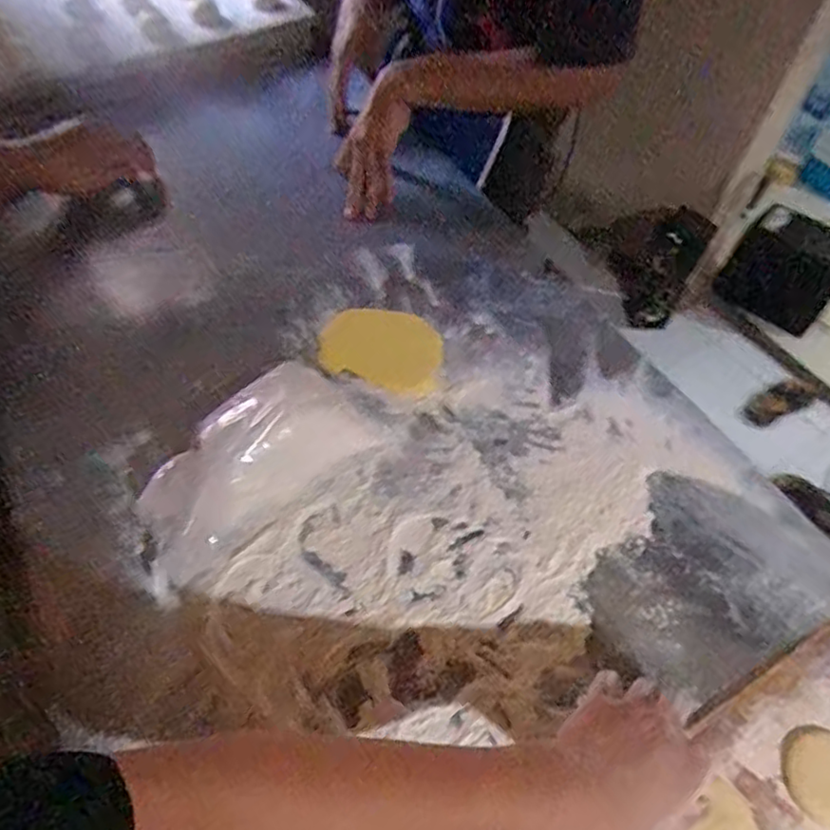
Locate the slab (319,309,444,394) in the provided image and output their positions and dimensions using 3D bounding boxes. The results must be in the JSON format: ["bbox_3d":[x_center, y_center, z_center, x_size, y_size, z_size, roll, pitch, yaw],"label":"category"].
[{"bbox_3d":[-0.037,-0.074,0.689,0.129,0.013,0.099,11,55,4],"label":"slab"}]

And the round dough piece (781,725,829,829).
[{"bbox_3d":[0.302,0.262,0.464,0.064,0.005,0.063,5,55,0],"label":"round dough piece"}]

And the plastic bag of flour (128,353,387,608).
[{"bbox_3d":[-0.151,0.042,0.563,0.220,0.074,0.100,-38,65,-26],"label":"plastic bag of flour"}]

